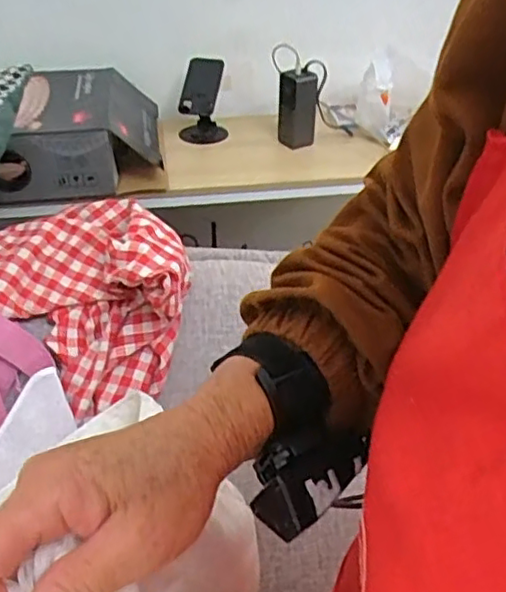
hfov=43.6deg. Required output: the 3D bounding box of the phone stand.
[{"bbox_3d":[-0.089,-0.339,1.111,0.080,0.132,0.070,2,36,2],"label":"phone stand"}]

